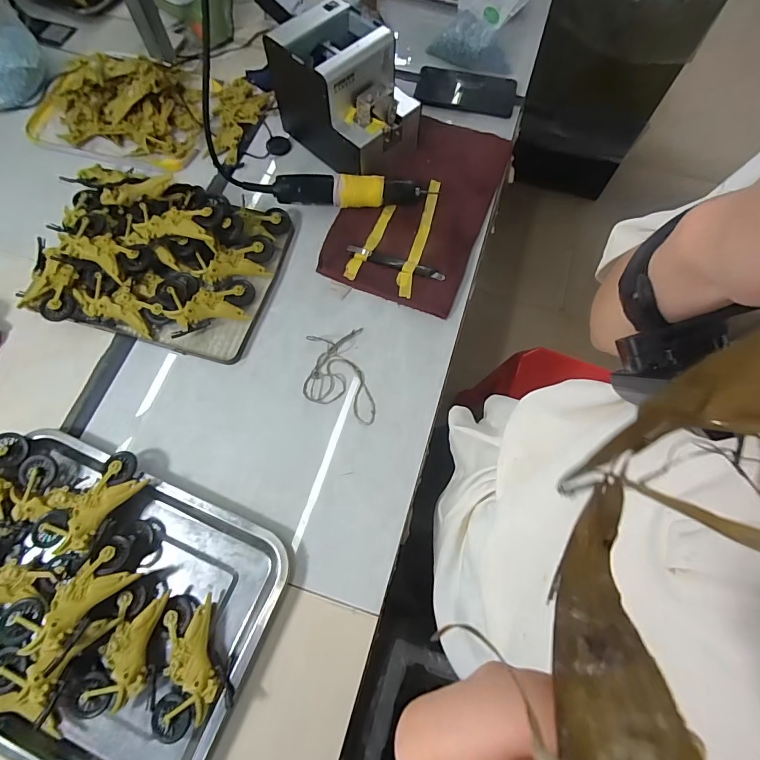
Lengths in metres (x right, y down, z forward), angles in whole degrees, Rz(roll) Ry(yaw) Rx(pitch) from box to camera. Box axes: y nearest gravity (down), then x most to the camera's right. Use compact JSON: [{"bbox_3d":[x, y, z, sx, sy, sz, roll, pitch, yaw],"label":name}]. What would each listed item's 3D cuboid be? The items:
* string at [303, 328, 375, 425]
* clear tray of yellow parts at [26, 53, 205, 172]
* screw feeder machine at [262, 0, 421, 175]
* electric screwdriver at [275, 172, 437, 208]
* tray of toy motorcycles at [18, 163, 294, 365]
[{"bbox_3d":[-0.056,-0.004,0.526,0.084,0.011,0.129,-8,71,-4],"label":"string"},{"bbox_3d":[-0.407,-0.444,0.648,0.270,0.049,0.202,12,71,3],"label":"clear tray of yellow parts"},{"bbox_3d":[-0.046,-0.409,0.596,0.181,0.139,0.123,43,75,13],"label":"screw feeder machine"},{"bbox_3d":[-0.040,-0.273,0.596,0.212,0.050,0.032,-7,71,-3],"label":"electric screwdriver"},{"bbox_3d":[-0.296,-0.176,0.551,0.301,0.073,0.247,13,71,4],"label":"tray of toy motorcycles"}]

